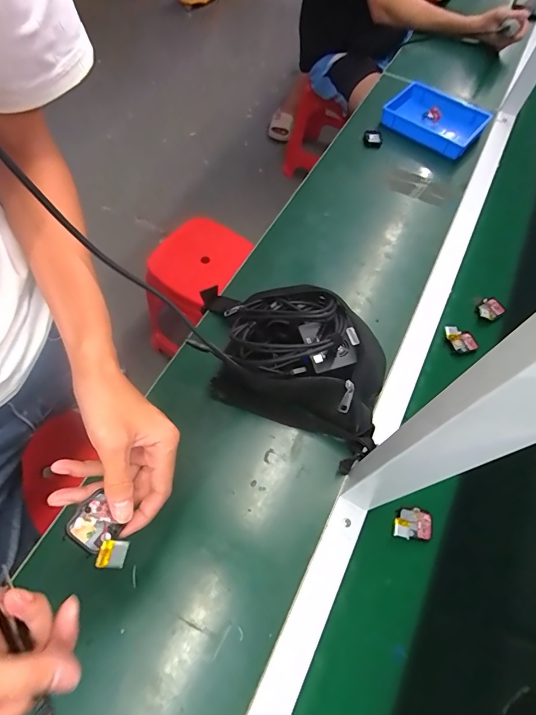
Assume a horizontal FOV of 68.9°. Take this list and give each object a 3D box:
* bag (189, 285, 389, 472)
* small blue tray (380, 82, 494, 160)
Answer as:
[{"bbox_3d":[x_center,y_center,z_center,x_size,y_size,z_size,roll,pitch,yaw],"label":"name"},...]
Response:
[{"bbox_3d":[0.028,-0.018,0.538,0.316,0.128,0.191,29,65,11],"label":"bag"},{"bbox_3d":[0.369,-0.530,0.878,0.200,0.043,0.147,38,67,15],"label":"small blue tray"}]

